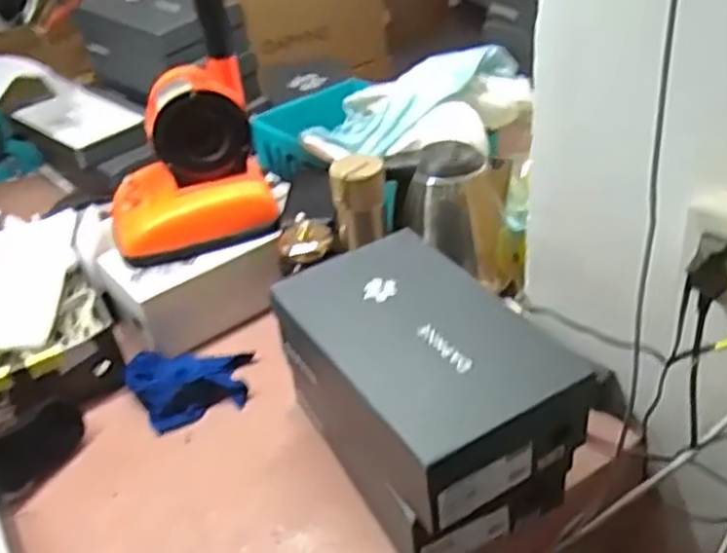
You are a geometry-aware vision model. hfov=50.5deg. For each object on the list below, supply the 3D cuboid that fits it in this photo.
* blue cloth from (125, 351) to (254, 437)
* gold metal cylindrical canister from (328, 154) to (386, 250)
[{"bbox_3d":[-0.220,0.137,0.961,0.149,0.039,0.110,-7,37,-1],"label":"blue cloth"},{"bbox_3d":[-0.004,-0.096,0.960,0.066,0.103,0.055,2,37,11],"label":"gold metal cylindrical canister"}]

